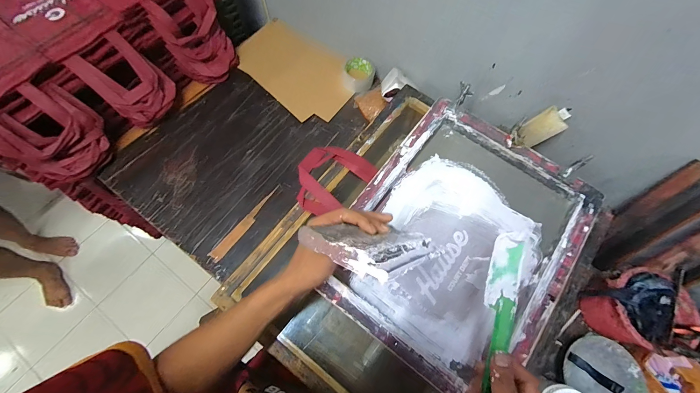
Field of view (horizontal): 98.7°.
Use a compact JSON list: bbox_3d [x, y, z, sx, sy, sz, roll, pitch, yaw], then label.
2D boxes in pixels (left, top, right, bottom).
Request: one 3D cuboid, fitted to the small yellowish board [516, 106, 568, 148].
[{"bbox_3d":[0.416,-0.147,0.661,0.008,0.095,0.054,-27,84,-43],"label":"small yellowish board"}]

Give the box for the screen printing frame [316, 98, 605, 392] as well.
[{"bbox_3d":[0.195,0.071,0.543,0.363,0.046,0.452,36,72,12],"label":"screen printing frame"}]

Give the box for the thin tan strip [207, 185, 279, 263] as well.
[{"bbox_3d":[-0.245,0.059,0.711,0.029,0.005,0.217,35,72,12],"label":"thin tan strip"}]

